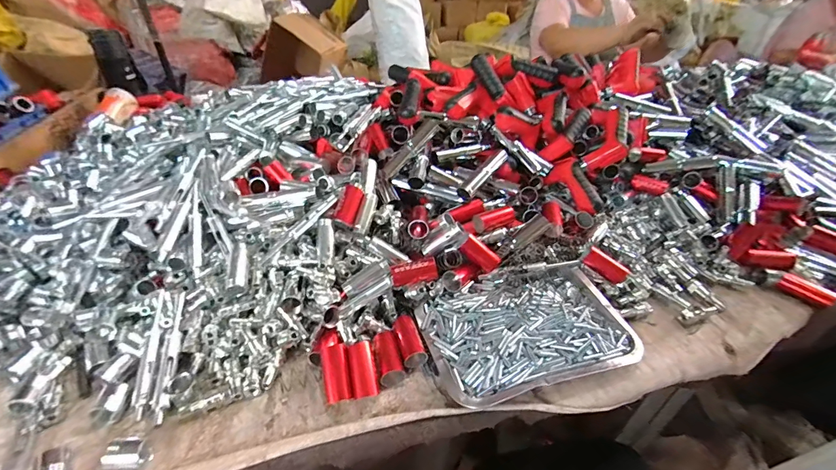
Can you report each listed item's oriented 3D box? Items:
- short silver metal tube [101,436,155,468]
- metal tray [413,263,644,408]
[{"bbox_3d":[-0.285,0.216,0.366,0.034,0.026,0.026,-3,37,-7],"label":"short silver metal tube"},{"bbox_3d":[0.140,0.114,0.483,0.256,0.035,0.164,-8,38,-14],"label":"metal tray"}]

